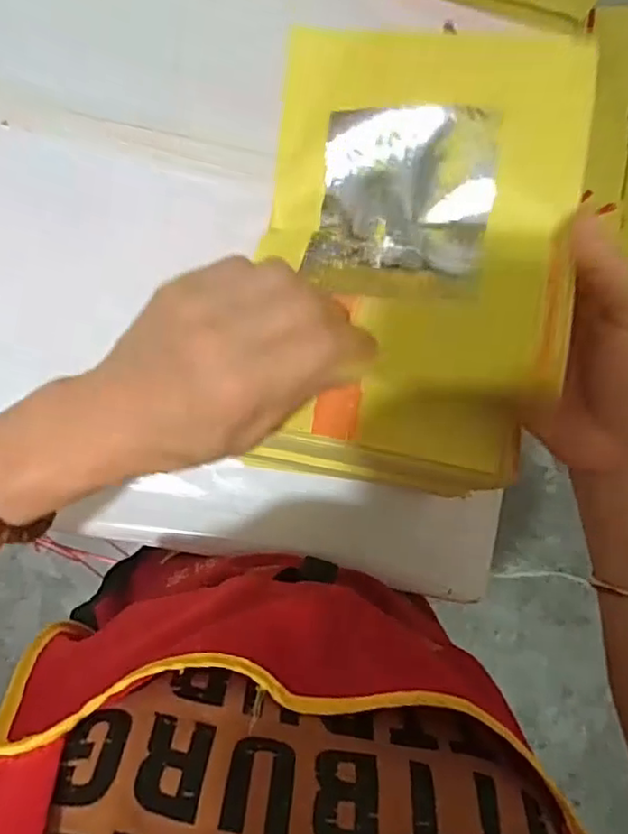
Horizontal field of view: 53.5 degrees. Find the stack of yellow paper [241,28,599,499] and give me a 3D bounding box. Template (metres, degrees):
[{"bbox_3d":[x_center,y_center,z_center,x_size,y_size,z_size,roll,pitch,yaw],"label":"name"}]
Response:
[{"bbox_3d":[0.048,-0.073,0.319,0.156,0.046,0.227,12,98,24],"label":"stack of yellow paper"}]

